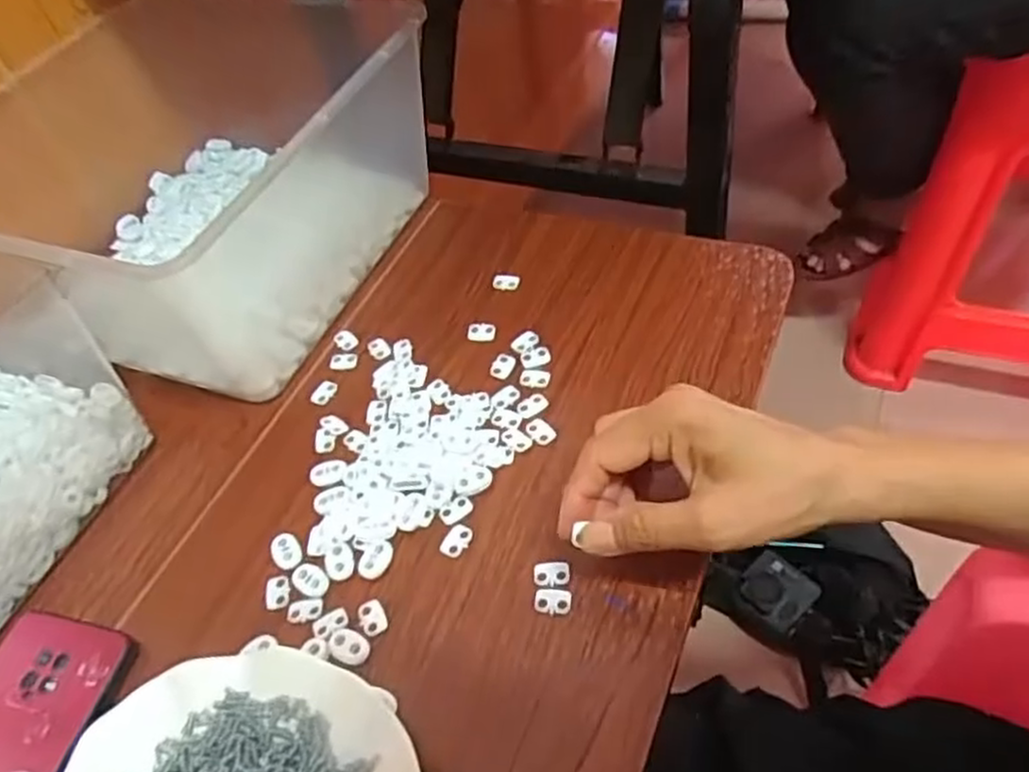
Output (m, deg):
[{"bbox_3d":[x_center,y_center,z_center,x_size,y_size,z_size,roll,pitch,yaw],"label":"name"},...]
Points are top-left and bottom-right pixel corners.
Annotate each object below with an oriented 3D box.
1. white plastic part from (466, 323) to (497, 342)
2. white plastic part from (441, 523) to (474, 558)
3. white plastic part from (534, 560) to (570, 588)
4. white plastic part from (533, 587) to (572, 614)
[{"bbox_3d":[-0.023,-0.037,0.516,0.020,0.006,0.012,-1,51,10],"label":"white plastic part"},{"bbox_3d":[-0.032,0.085,0.415,0.014,0.004,0.019,18,56,23],"label":"white plastic part"},{"bbox_3d":[0.019,0.099,0.393,0.019,0.004,0.013,1,51,11],"label":"white plastic part"},{"bbox_3d":[0.019,0.109,0.383,0.019,0.004,0.013,4,52,13],"label":"white plastic part"}]

